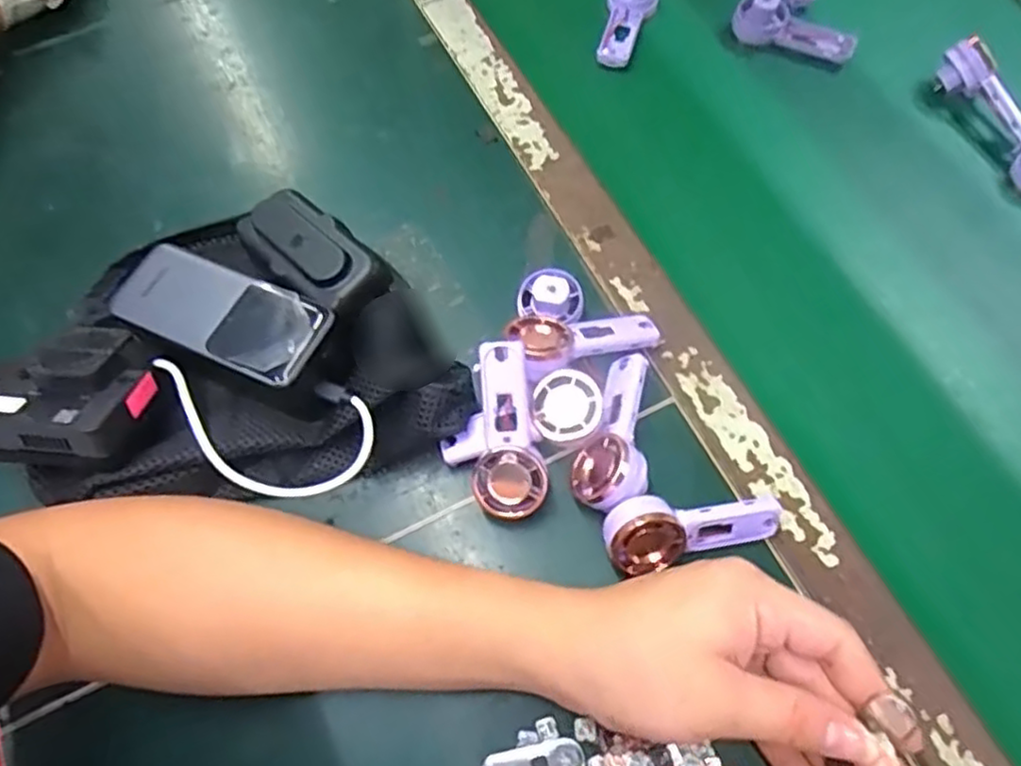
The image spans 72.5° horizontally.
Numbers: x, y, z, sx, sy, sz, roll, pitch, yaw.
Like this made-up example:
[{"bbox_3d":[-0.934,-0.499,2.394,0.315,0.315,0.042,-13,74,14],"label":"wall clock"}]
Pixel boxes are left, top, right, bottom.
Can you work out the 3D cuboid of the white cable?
[{"bbox_3d":[-0.140,0.031,0.387,0.128,0.023,0.061,10,66,7],"label":"white cable"}]

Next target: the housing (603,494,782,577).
[{"bbox_3d":[0.095,0.074,0.368,0.093,0.041,0.034,-15,66,-5],"label":"housing"}]

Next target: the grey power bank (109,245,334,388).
[{"bbox_3d":[-0.162,-0.038,0.389,0.121,0.018,0.052,20,68,15],"label":"grey power bank"}]

